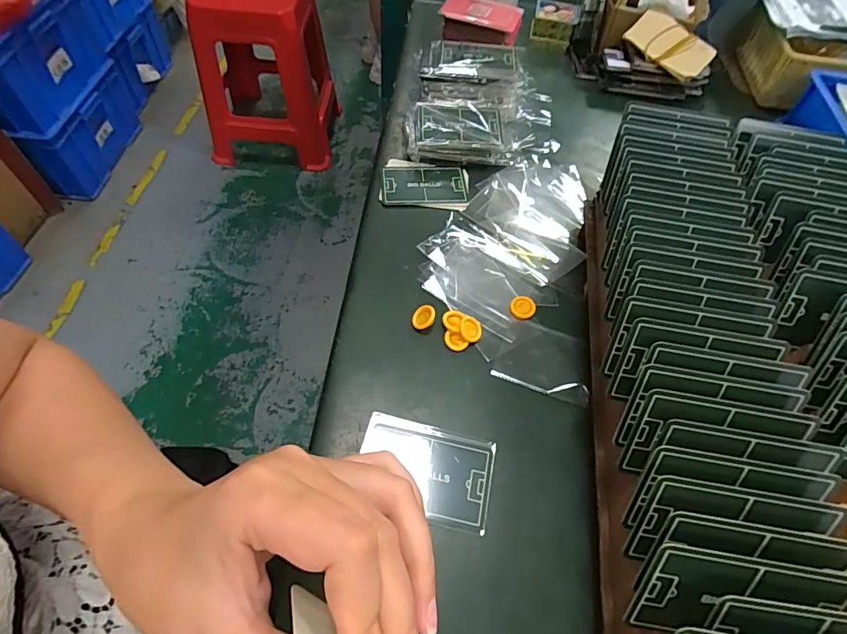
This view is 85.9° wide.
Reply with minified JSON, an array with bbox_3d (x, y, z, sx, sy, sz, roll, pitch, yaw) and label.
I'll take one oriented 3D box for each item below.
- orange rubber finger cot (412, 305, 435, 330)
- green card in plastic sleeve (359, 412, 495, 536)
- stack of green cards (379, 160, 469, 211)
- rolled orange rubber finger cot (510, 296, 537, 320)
[{"bbox_3d":[0.000,0.000,0.361,0.018,0.013,0.017,2,57,-3],"label":"orange rubber finger cot"},{"bbox_3d":[0.001,0.101,0.302,0.087,0.006,0.059,13,58,4],"label":"green card in plastic sleeve"},{"bbox_3d":[0.002,-0.132,0.456,0.086,0.007,0.060,7,57,1],"label":"stack of green cards"},{"bbox_3d":[0.082,-0.008,0.376,0.021,0.006,0.021,2,57,-3],"label":"rolled orange rubber finger cot"}]

